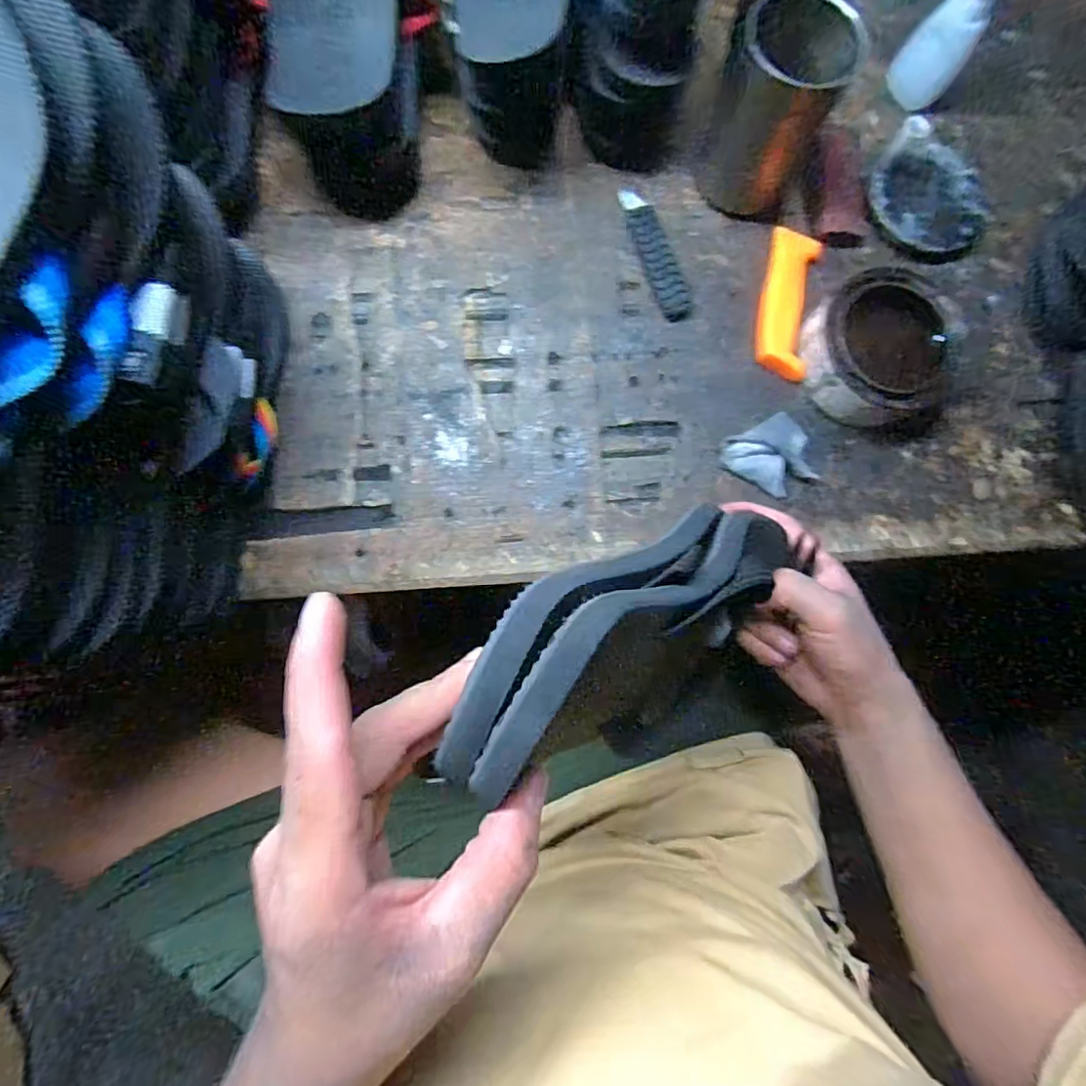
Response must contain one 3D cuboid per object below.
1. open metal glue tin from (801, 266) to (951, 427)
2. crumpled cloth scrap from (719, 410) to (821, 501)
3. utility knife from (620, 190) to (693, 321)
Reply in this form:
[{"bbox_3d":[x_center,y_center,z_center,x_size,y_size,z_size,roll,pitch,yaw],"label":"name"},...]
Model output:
[{"bbox_3d":[0.249,-0.145,0.431,0.099,0.047,0.101,1,82,-5],"label":"open metal glue tin"},{"bbox_3d":[0.172,-0.064,0.432,0.064,0.020,0.055,-25,85,-8],"label":"crumpled cloth scrap"},{"bbox_3d":[0.088,-0.225,0.447,0.026,0.009,0.111,-19,84,-8],"label":"utility knife"}]

